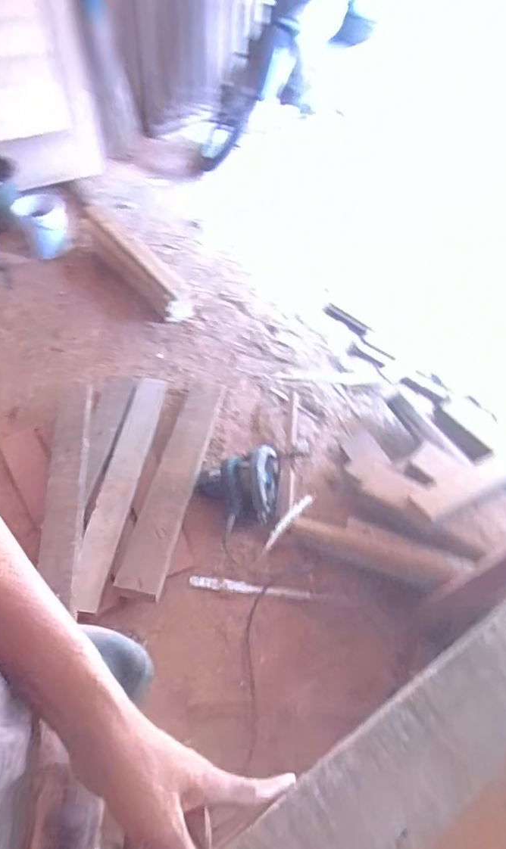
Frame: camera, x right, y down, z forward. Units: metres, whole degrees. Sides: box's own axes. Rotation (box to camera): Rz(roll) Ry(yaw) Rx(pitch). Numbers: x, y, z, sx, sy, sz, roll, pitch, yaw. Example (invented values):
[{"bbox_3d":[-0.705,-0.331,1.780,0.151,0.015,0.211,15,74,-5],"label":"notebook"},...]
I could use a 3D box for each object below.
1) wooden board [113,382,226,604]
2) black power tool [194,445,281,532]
[{"bbox_3d":[-0.219,0.133,1.433,0.137,0.057,0.714,11,53,3],"label":"wooden board"},{"bbox_3d":[-0.029,0.170,1.415,0.245,0.144,0.218,-2,53,-7],"label":"black power tool"}]

